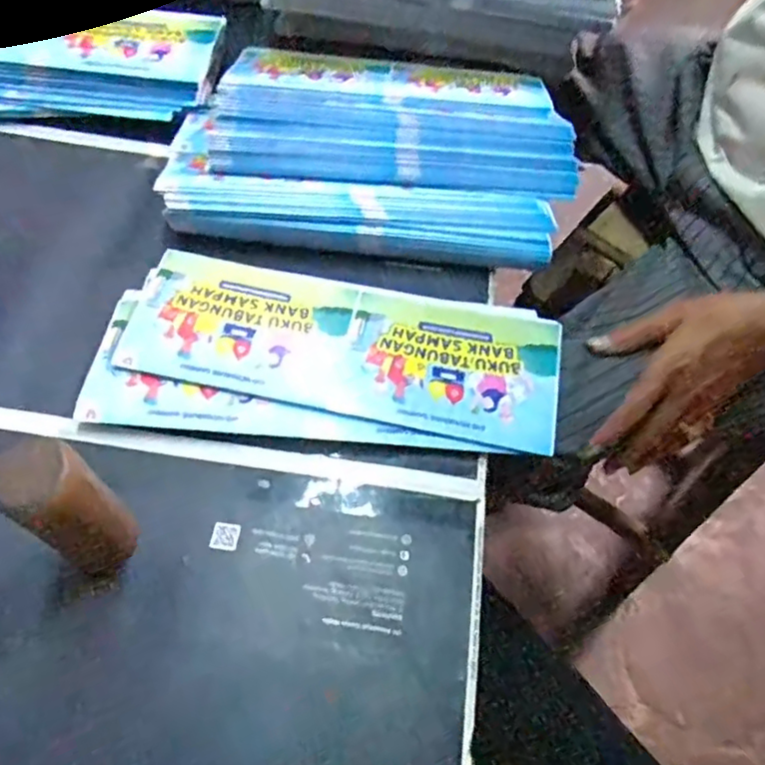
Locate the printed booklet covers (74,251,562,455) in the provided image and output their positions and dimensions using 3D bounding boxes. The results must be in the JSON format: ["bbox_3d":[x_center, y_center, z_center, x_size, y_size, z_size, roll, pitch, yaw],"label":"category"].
[{"bbox_3d":[-0.037,-0.023,0.443,0.315,0.013,0.140,4,59,-1],"label":"printed booklet covers"}]

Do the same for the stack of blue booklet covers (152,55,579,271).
[{"bbox_3d":[-0.004,-0.224,0.544,0.328,0.031,0.253,6,59,0],"label":"stack of blue booklet covers"}]

